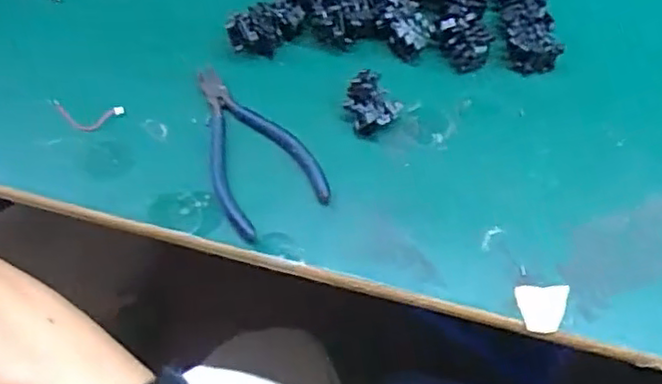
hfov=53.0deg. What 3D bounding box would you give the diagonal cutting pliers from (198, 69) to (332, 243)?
[{"bbox_3d":[-0.053,-0.030,0.406,0.063,0.006,0.116,-28,68,-16],"label":"diagonal cutting pliers"}]

